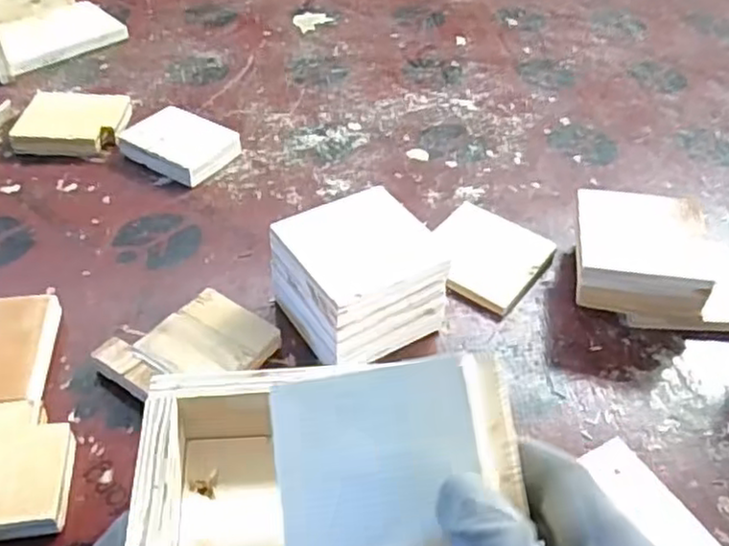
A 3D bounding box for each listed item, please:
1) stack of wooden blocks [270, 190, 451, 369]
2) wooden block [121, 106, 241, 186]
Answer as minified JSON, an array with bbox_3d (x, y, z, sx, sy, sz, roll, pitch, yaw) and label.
[{"bbox_3d":[-0.003,0.005,0.487,0.093,0.077,0.090,-23,50,-25],"label":"stack of wooden blocks"},{"bbox_3d":[-0.172,-0.119,0.646,0.096,0.026,0.069,23,47,18],"label":"wooden block"}]

